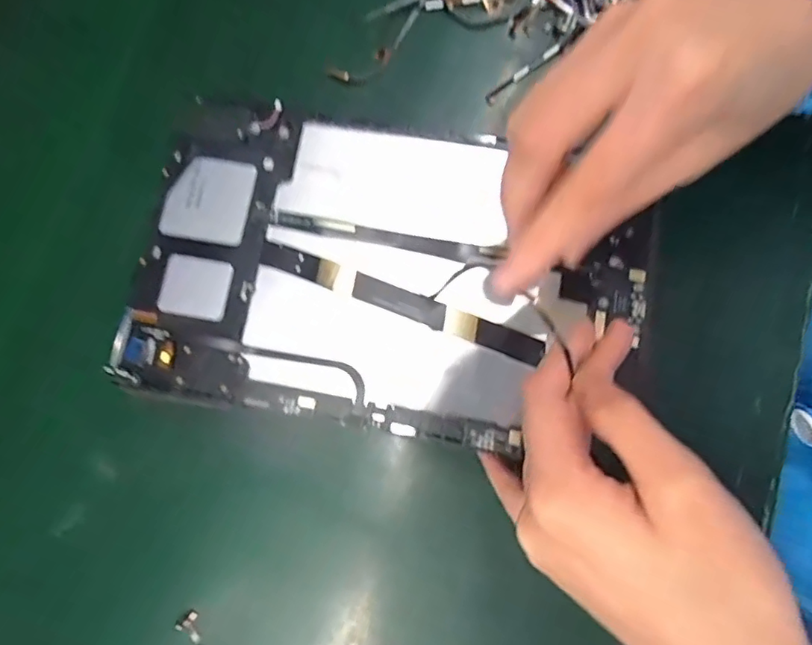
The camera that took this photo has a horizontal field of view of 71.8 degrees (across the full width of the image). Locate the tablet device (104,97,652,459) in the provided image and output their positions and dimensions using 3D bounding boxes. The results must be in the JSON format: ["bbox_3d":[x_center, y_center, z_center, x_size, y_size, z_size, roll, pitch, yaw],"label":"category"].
[{"bbox_3d":[-0.010,-0.025,0.268,0.233,0.013,0.147,10,80,3],"label":"tablet device"}]

